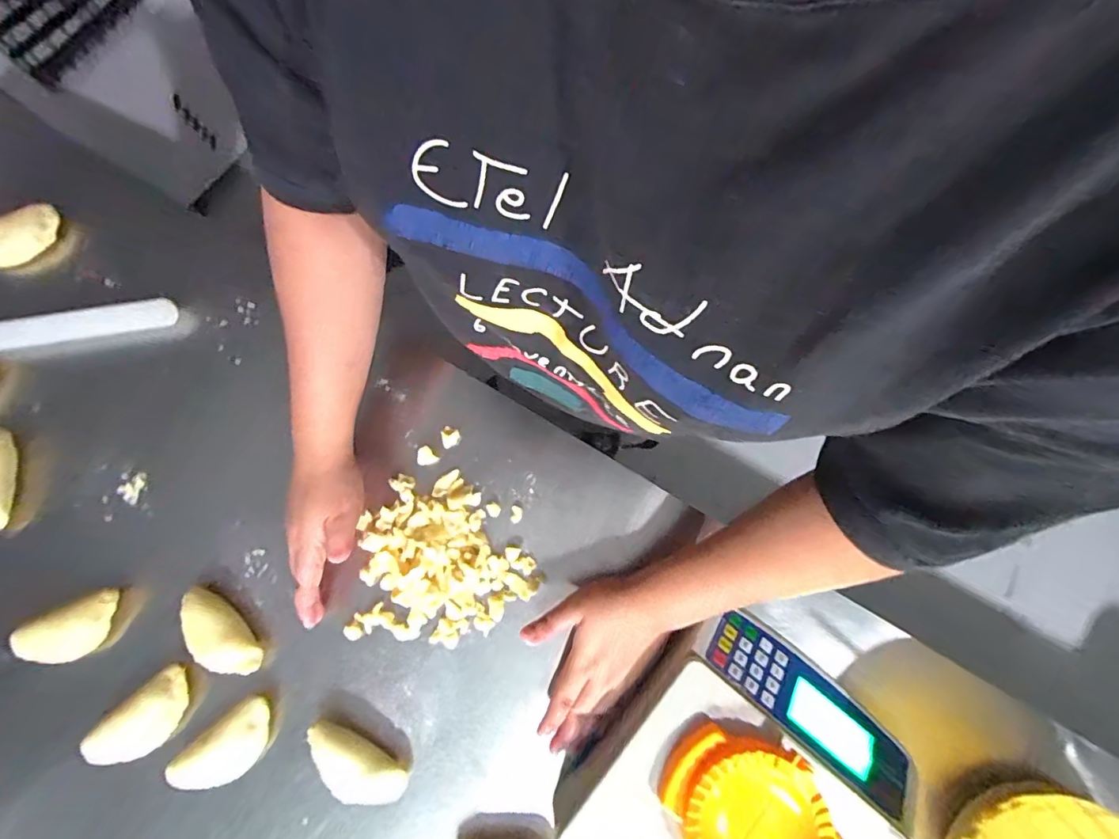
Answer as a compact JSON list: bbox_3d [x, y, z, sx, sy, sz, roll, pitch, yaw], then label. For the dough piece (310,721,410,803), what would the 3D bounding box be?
[{"bbox_3d":[-0.173,0.290,0.415,0.088,0.022,0.046,35,81,6],"label":"dough piece"}]

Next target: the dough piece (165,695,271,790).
[{"bbox_3d":[-0.279,0.278,0.425,0.088,0.027,0.044,-39,82,-7],"label":"dough piece"}]

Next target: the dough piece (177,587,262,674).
[{"bbox_3d":[-0.297,0.187,0.436,0.036,0.029,0.087,-42,82,-7],"label":"dough piece"}]

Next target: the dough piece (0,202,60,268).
[{"bbox_3d":[-0.550,-0.184,0.503,0.087,0.028,0.032,-29,81,-5],"label":"dough piece"}]

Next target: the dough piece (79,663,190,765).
[{"bbox_3d":[-0.351,0.257,0.427,0.085,0.030,0.044,-42,82,-7],"label":"dough piece"}]

